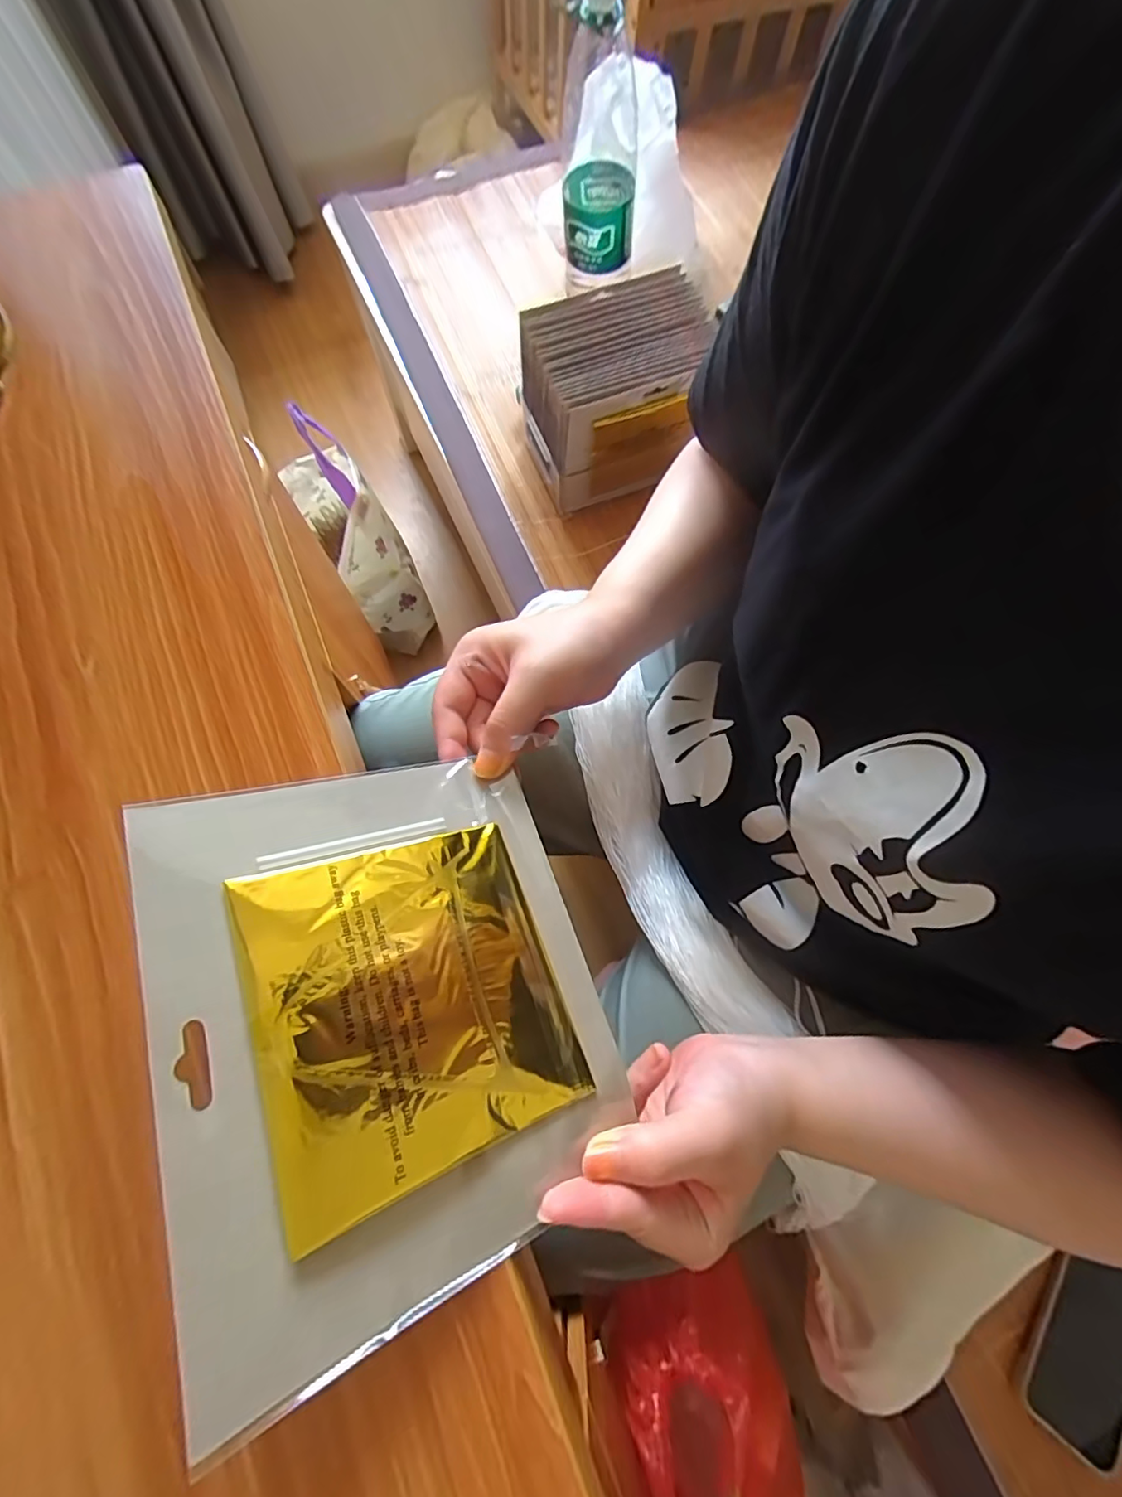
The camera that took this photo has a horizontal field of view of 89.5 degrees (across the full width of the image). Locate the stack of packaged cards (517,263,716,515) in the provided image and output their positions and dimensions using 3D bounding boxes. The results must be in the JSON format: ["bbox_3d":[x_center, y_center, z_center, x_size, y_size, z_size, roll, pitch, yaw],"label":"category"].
[{"bbox_3d":[0.063,-0.410,0.667,0.184,0.159,0.138,-20,73,-7],"label":"stack of packaged cards"}]

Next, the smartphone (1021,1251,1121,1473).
[{"bbox_3d":[0.434,0.485,0.461,0.071,0.010,0.147,37,62,27],"label":"smartphone"}]

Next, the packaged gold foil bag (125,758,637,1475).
[{"bbox_3d":[-0.063,0.096,0.228,0.164,0.012,0.190,-9,65,-32],"label":"packaged gold foil bag"}]

